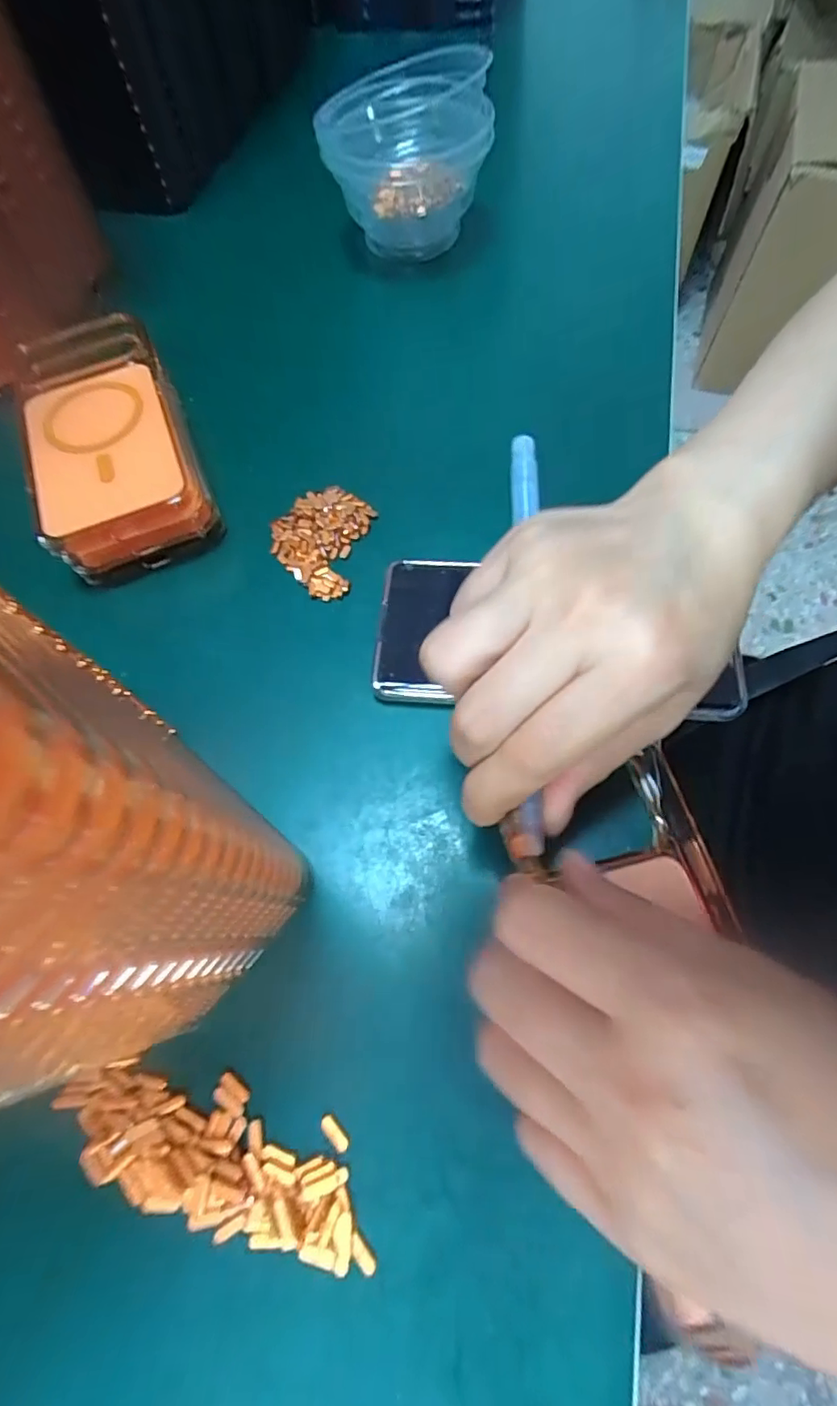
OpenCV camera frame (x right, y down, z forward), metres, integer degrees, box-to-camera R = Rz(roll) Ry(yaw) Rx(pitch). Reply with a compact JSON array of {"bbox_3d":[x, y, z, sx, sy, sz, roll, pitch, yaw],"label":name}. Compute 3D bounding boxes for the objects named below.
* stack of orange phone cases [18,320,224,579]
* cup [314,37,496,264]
[{"bbox_3d":[-0.173,-0.151,0.317,0.080,0.033,0.167,-23,67,-7],"label":"stack of orange phone cases"},{"bbox_3d":[-0.005,-0.357,0.370,0.099,0.071,0.101,-1,66,3],"label":"cup"}]

